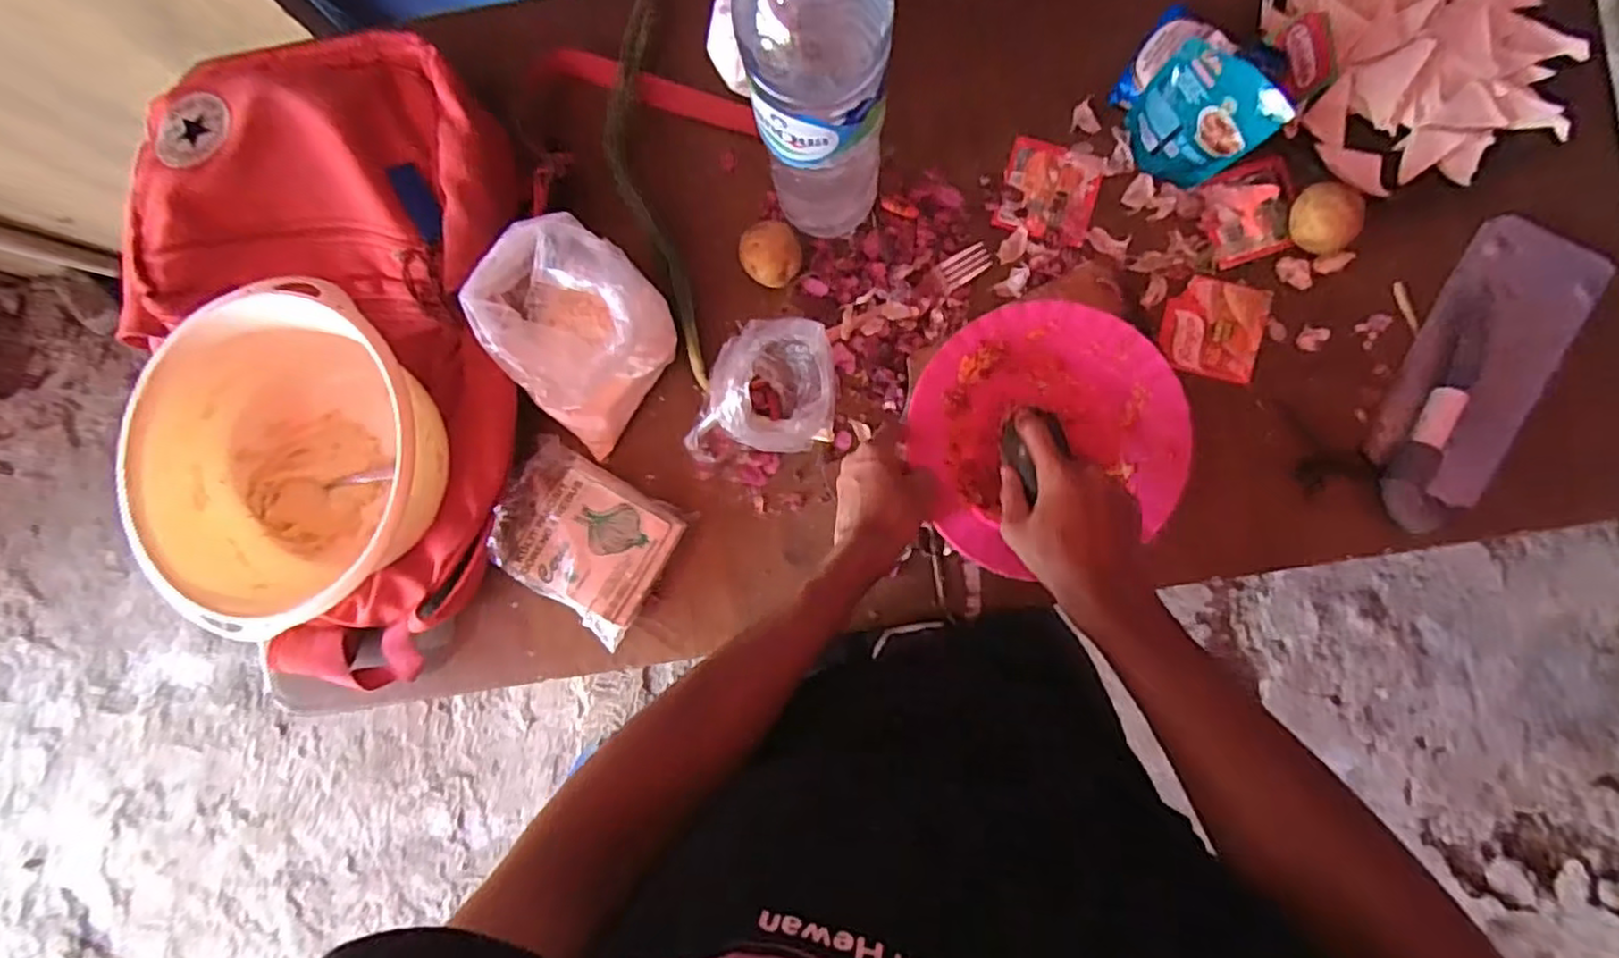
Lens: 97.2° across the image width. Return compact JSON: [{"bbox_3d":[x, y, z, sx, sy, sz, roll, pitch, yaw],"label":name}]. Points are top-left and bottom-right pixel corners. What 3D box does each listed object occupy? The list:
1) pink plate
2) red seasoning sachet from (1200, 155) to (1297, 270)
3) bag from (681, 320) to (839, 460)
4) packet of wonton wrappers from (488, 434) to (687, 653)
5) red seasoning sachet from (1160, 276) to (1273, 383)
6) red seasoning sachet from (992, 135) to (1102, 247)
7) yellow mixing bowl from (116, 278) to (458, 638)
[{"bbox_3d":[0.190,-0.040,0.584,0.206,0.034,0.201,0,89,2],"label":"pink plate"},{"bbox_3d":[0.367,-0.222,0.593,0.076,0.012,0.079,-16,88,2],"label":"red seasoning sachet"},{"bbox_3d":[-0.039,-0.068,0.566,0.117,0.101,0.105,1,89,2],"label":"bag"},{"bbox_3d":[-0.195,0.055,0.598,0.142,0.049,0.129,30,90,2],"label":"packet of wonton wrappers"},{"bbox_3d":[0.337,-0.126,0.593,0.077,0.010,0.079,13,89,2],"label":"red seasoning sachet"},{"bbox_3d":[0.203,-0.243,0.606,0.077,0.005,0.077,17,90,2],"label":"red seasoning sachet"},{"bbox_3d":[-0.397,-0.016,0.557,0.237,0.126,0.235,0,89,2],"label":"yellow mixing bowl"}]

